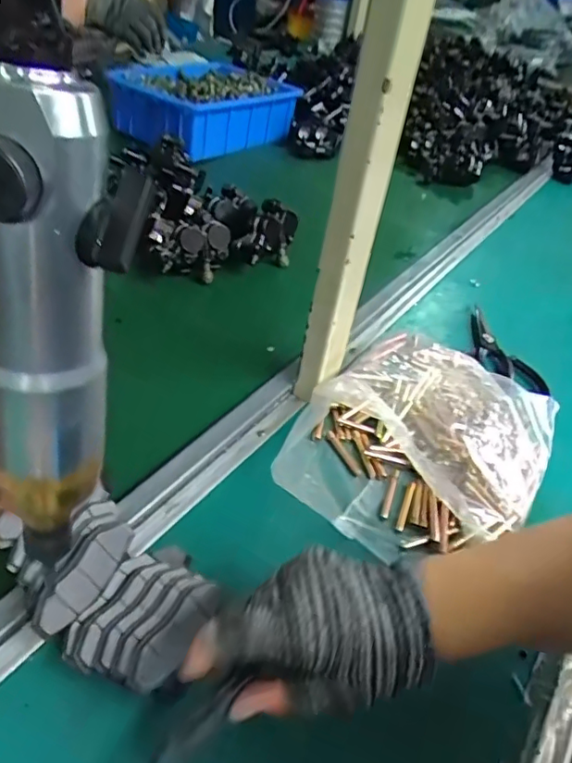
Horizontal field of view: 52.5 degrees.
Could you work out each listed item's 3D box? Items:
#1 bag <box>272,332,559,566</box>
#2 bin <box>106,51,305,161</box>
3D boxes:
[{"bbox_3d":[0.118,0.045,0.488,0.194,0.043,0.233,22,41,16],"label":"bag"},{"bbox_3d":[-0.132,-0.472,0.985,0.242,0.094,0.276,30,44,25],"label":"bin"}]

